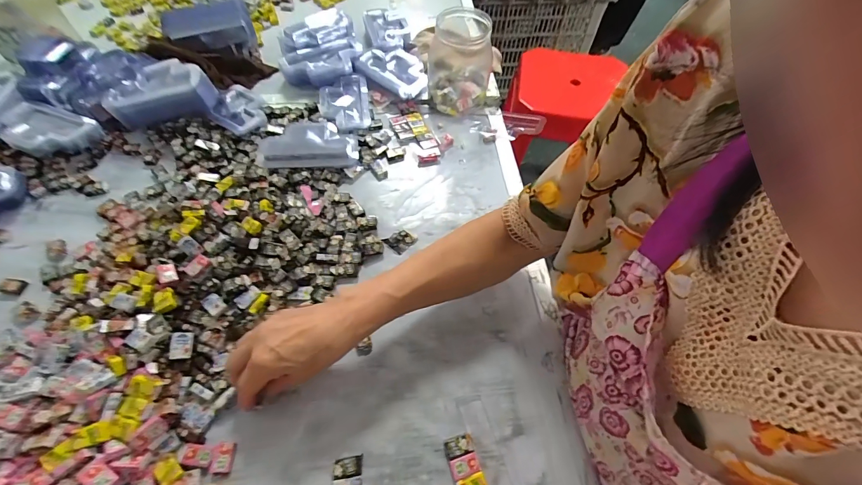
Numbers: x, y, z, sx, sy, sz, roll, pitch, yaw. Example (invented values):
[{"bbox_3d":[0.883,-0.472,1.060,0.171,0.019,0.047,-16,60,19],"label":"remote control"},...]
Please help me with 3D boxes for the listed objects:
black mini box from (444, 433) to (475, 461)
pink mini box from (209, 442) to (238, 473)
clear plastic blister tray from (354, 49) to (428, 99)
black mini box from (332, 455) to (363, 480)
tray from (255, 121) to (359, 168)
[{"bbox_3d":[0.027,0.199,0.357,0.027,0.008,0.017,-14,59,-12],"label":"black mini box"},{"bbox_3d":[-0.197,0.204,0.348,0.018,0.005,0.025,2,58,-2],"label":"pink mini box"},{"bbox_3d":[-0.059,-0.293,0.631,0.137,0.034,0.076,37,64,21],"label":"clear plastic blister tray"},{"bbox_3d":[-0.079,0.214,0.349,0.028,0.006,0.017,-7,58,-8],"label":"black mini box"},{"bbox_3d":[-0.183,-0.145,0.537,0.146,0.035,0.079,-4,58,-6],"label":"tray"}]

